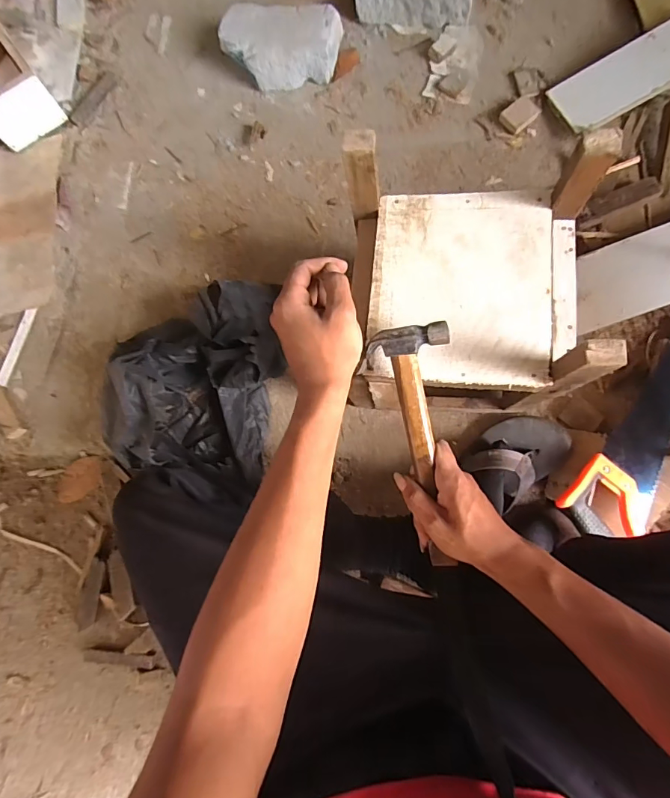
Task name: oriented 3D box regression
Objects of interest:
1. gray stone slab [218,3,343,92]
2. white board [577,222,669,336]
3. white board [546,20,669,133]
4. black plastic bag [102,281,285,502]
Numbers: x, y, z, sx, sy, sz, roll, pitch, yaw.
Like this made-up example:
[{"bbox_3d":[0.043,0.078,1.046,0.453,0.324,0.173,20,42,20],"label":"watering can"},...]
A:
[{"bbox_3d":[-0.095,-0.651,0.791,0.213,0.077,0.133,0,83,7],"label":"gray stone slab"},{"bbox_3d":[0.541,-0.218,0.663,0.343,0.025,0.120,-19,80,9],"label":"white board"},{"bbox_3d":[0.506,-0.548,0.724,0.262,0.010,0.108,-27,74,7],"label":"white board"},{"bbox_3d":[-0.228,-0.026,0.676,0.244,0.145,0.272,7,84,8],"label":"black plastic bag"}]

